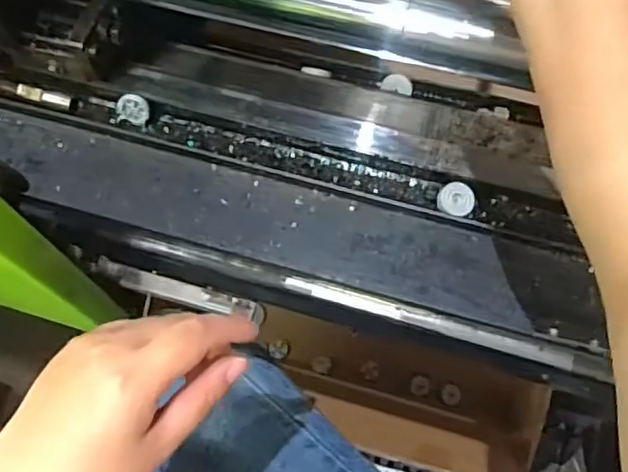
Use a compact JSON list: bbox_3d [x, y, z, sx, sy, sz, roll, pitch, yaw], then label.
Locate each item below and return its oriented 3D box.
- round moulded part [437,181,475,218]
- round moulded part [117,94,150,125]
[{"bbox_3d":[0.123,-0.032,0.522,0.031,0.008,0.029,20,94,11],"label":"round moulded part"},{"bbox_3d":[-0.170,-0.118,0.565,0.032,0.011,0.028,9,109,-2],"label":"round moulded part"}]

